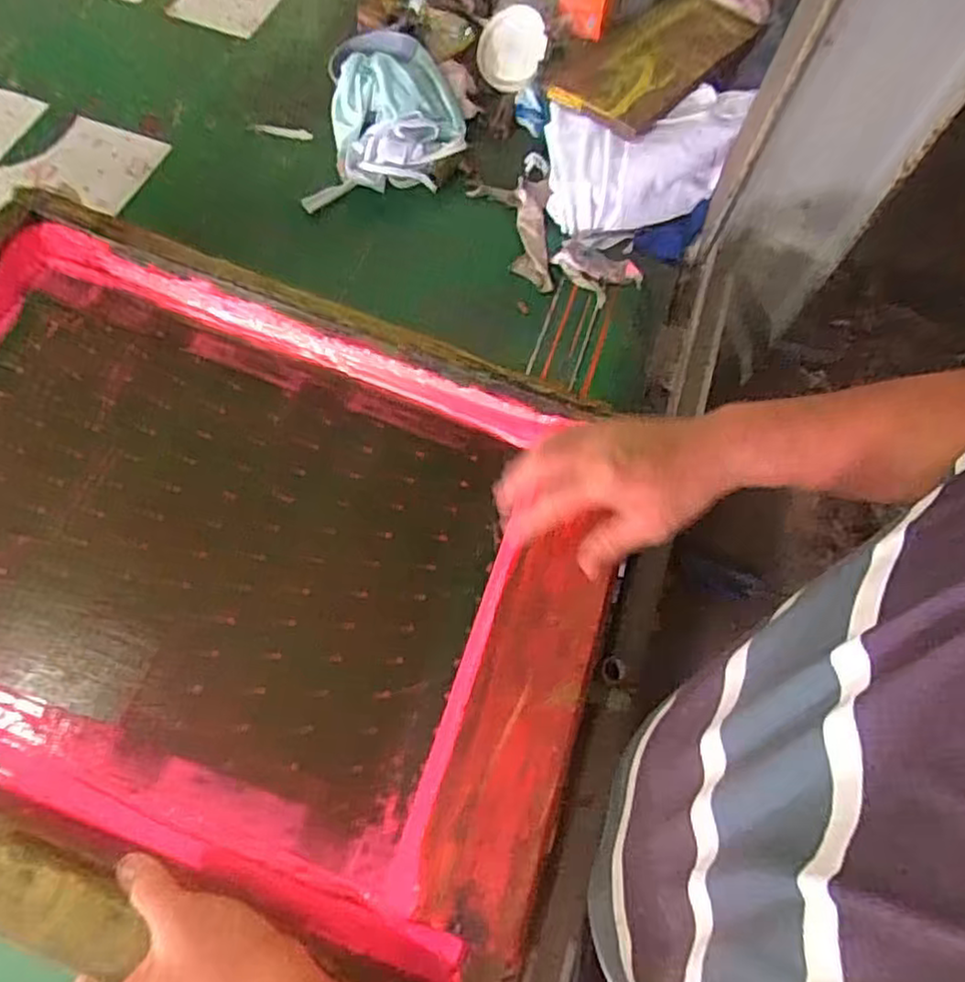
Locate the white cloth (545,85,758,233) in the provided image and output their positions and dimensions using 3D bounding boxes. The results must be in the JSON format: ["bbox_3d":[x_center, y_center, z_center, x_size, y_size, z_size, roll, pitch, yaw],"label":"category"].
[{"bbox_3d":[0.185,-0.374,0.784,0.227,0.079,0.127,-11,66,-8],"label":"white cloth"}]

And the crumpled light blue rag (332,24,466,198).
[{"bbox_3d":[-0.100,-0.454,0.815,0.152,0.071,0.196,-6,66,-5],"label":"crumpled light blue rag"}]

